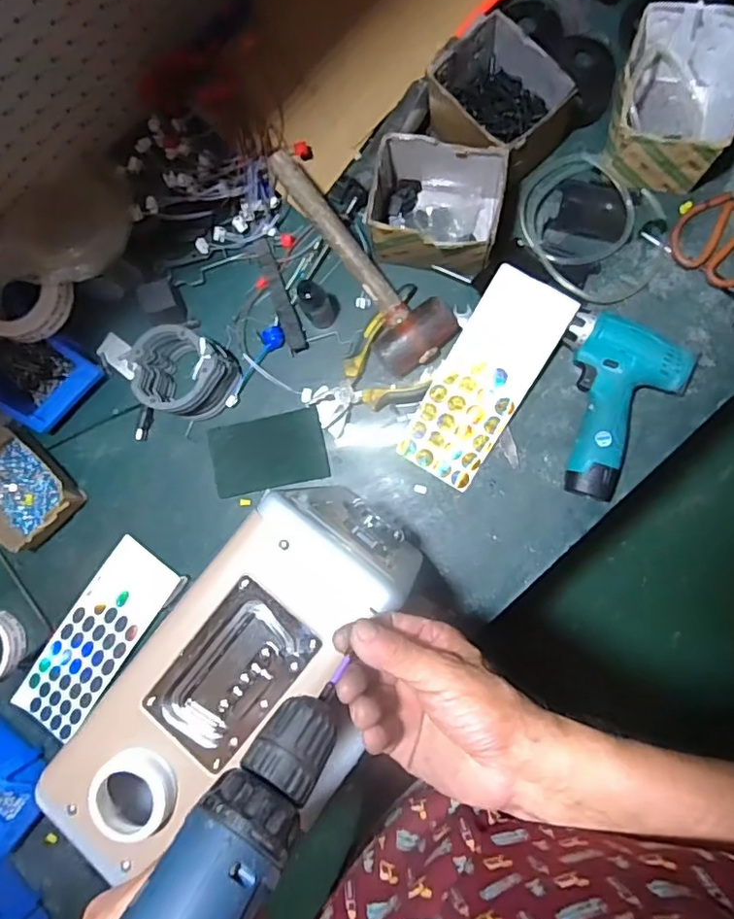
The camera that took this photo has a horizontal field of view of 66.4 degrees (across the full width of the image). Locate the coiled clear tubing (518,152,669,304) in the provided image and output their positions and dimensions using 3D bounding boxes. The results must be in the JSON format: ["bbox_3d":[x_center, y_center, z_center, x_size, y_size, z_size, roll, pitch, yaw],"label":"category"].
[{"bbox_3d":[0.259,-0.282,0.649,0.147,0.033,0.171,-31,82,6],"label":"coiled clear tubing"}]

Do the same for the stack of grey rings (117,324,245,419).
[{"bbox_3d":[-0.227,-0.104,0.687,0.110,0.068,0.101,27,90,10],"label":"stack of grey rings"}]

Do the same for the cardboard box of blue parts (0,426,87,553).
[{"bbox_3d":[-0.447,0.039,0.729,0.110,0.065,0.140,-45,81,3],"label":"cardboard box of blue parts"}]

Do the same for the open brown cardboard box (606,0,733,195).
[{"bbox_3d":[0.332,-0.387,0.610,0.114,0.095,0.148,14,88,10],"label":"open brown cardboard box"}]

